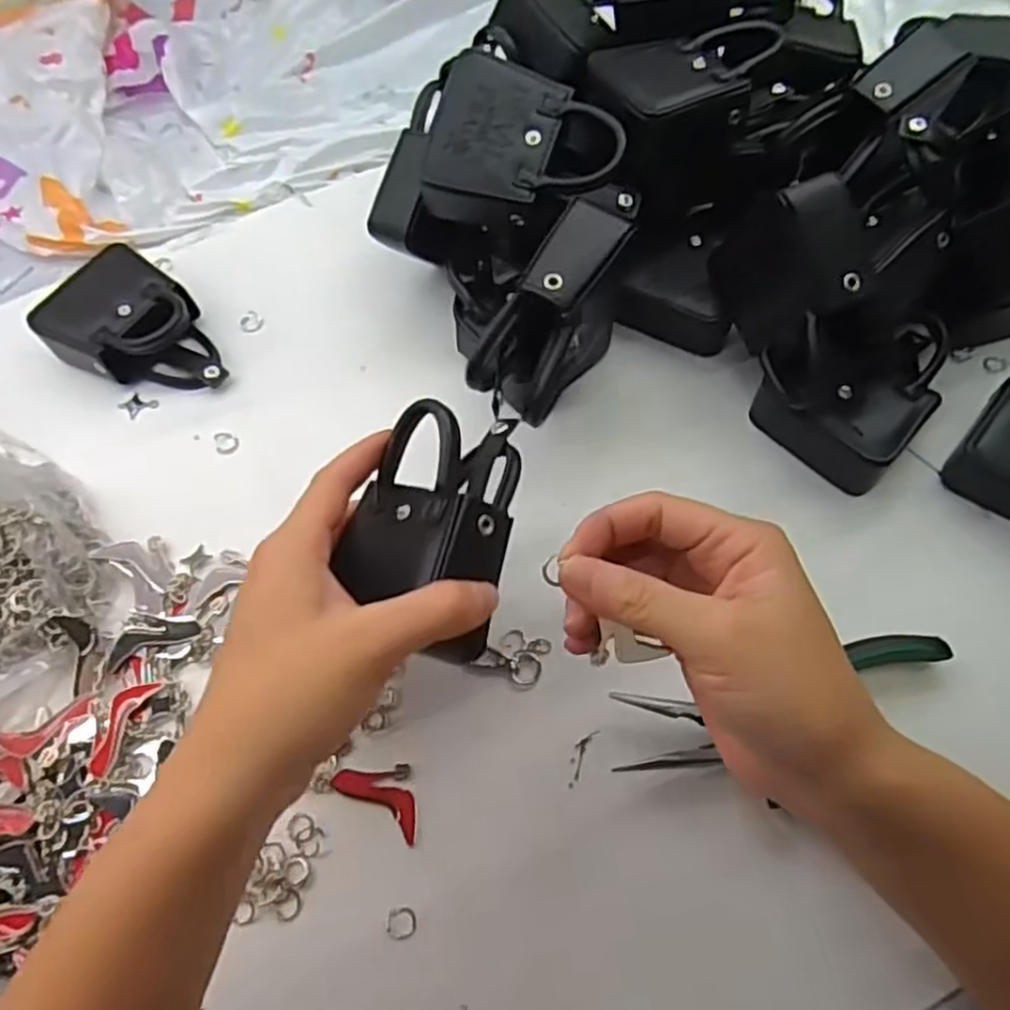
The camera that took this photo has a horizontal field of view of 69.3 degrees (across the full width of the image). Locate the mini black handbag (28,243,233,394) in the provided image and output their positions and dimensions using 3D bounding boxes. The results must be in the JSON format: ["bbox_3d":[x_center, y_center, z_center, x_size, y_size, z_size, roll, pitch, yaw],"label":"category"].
[{"bbox_3d":[-0.220,-0.101,0.437,0.107,0.036,0.076,34,70,19],"label":"mini black handbag"}]

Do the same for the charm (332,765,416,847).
[{"bbox_3d":[-0.059,0.135,0.329,0.036,0.004,0.033,-5,64,1],"label":"charm"}]

